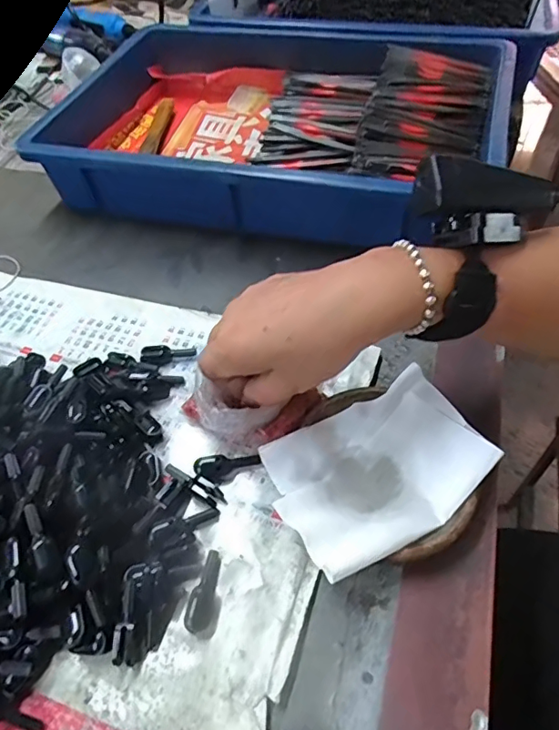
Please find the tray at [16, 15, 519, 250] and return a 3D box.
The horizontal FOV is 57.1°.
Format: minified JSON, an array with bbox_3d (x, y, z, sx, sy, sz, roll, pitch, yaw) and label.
[{"bbox_3d":[-0.006,-0.256,0.537,0.446,0.077,0.309,12,55,14],"label":"tray"}]

